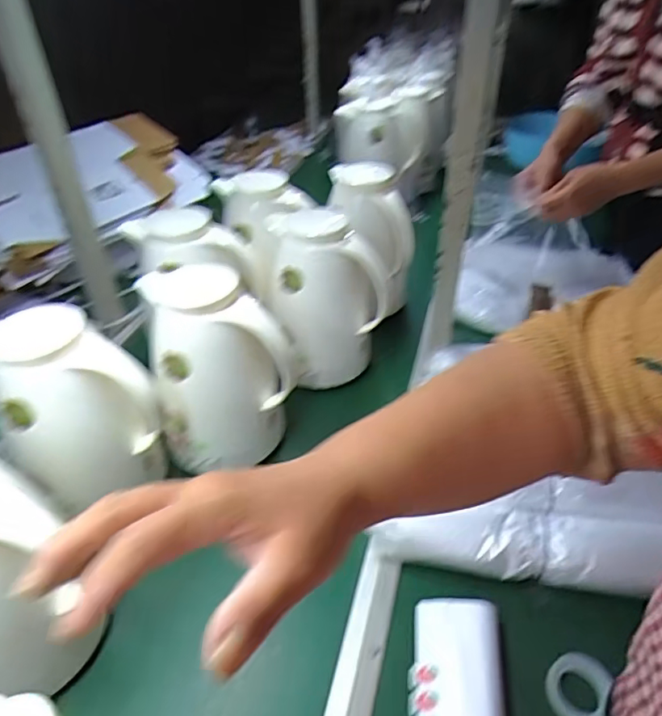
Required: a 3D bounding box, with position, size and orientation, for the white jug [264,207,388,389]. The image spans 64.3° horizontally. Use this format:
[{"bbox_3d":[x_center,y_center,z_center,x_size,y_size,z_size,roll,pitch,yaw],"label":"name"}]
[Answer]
[{"bbox_3d":[-0.013,-0.090,0.797,0.148,0.229,0.119,-11,41,-9],"label":"white jug"}]

